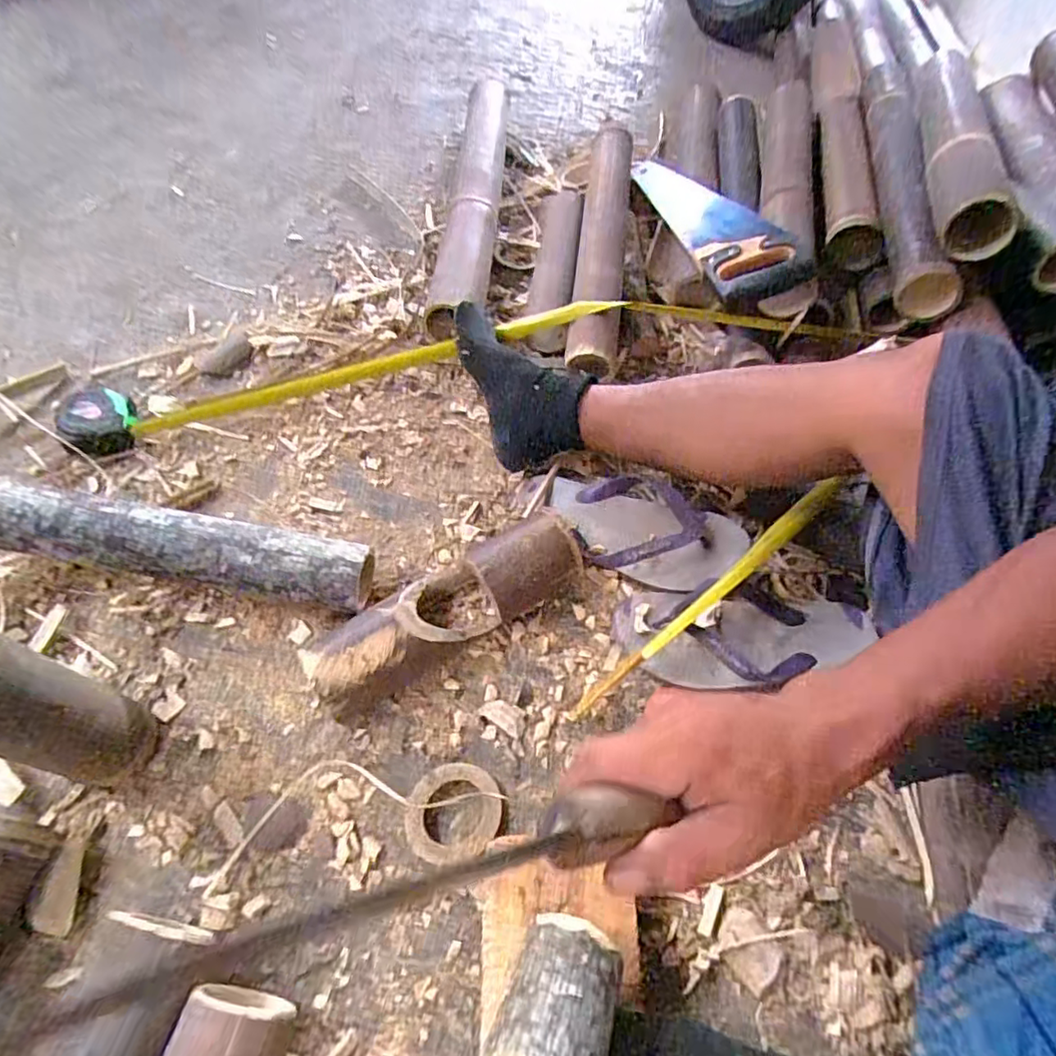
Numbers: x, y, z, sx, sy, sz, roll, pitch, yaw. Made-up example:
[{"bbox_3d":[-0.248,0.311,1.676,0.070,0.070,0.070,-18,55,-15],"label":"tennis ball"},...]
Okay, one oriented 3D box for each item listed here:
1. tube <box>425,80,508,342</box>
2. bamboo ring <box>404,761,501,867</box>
[{"bbox_3d":[-0.093,-0.541,0.996,0.083,0.086,0.665,5,57,-1],"label":"tube"},{"bbox_3d":[-0.063,0.246,0.529,0.078,0.016,0.078,2,57,-3],"label":"bamboo ring"}]

